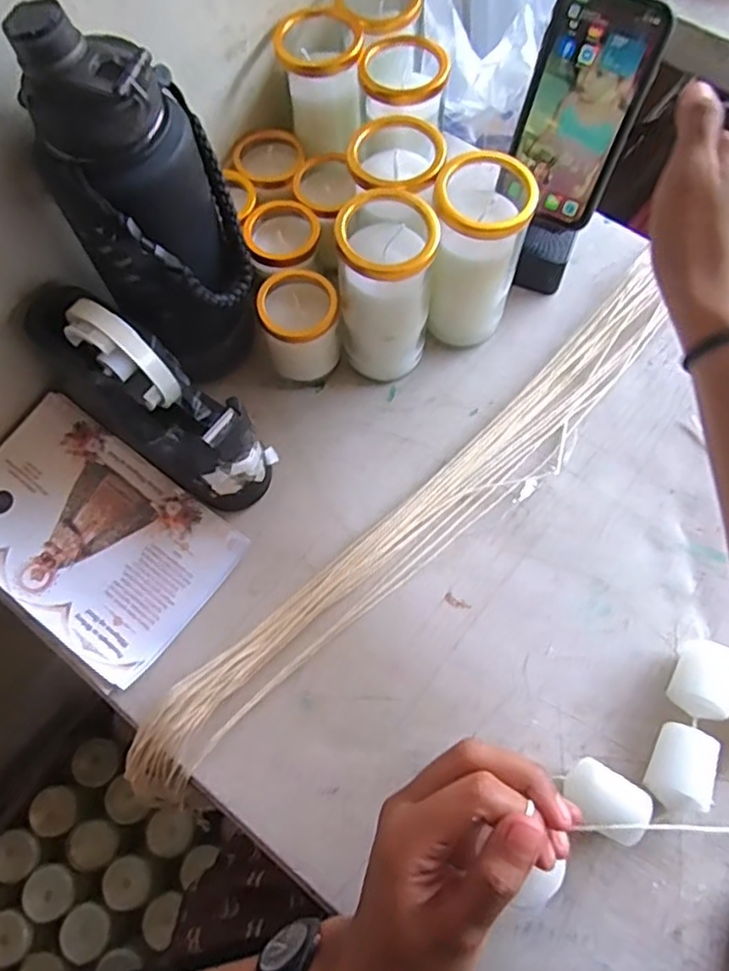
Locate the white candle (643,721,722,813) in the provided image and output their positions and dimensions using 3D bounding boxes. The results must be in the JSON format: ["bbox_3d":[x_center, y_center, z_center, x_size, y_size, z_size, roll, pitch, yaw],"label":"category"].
[{"bbox_3d":[0.203,0.181,0.418,0.033,0.030,0.050,20,70,9],"label":"white candle"}]

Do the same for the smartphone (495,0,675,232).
[{"bbox_3d":[0.155,-0.268,0.473,0.076,0.148,0.008,24,46,8],"label":"smartphone"}]

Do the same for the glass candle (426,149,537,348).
[{"bbox_3d":[0.083,-0.169,0.497,0.065,0.150,0.057,13,69,6],"label":"glass candle"}]

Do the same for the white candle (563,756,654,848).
[{"bbox_3d":[0.152,0.197,0.409,0.050,0.035,0.040,29,72,12],"label":"white candle"}]

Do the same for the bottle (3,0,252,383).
[{"bbox_3d":[-0.134,-0.167,0.430,0.095,0.241,0.092,-22,70,-8],"label":"bottle"}]

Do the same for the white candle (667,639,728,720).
[{"bbox_3d":[0.231,0.133,0.442,0.034,0.031,0.050,28,71,11],"label":"white candle"}]

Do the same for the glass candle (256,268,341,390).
[{"bbox_3d":[-0.050,-0.122,0.515,0.057,0.079,0.058,0,68,1],"label":"glass candle"}]

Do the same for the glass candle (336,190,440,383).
[{"bbox_3d":[0.016,-0.142,0.487,0.067,0.147,0.069,4,68,2],"label":"glass candle"}]

